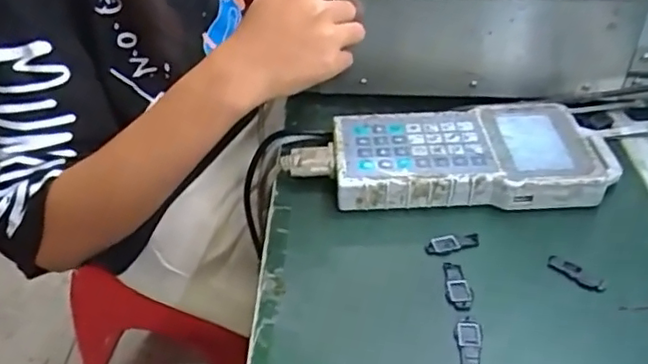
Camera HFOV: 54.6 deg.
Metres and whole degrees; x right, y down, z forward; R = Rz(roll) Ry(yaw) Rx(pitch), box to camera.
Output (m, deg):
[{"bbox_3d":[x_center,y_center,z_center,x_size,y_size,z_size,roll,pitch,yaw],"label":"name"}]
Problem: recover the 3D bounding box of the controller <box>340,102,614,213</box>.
[{"bbox_3d":[0.120,-0.021,0.516,0.219,0.031,0.103,-1,39,0],"label":"controller"}]

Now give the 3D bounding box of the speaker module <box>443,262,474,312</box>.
[{"bbox_3d":[0.092,0.070,0.427,0.018,0.004,0.043,2,39,4],"label":"speaker module"}]

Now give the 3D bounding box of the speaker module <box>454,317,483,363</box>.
[{"bbox_3d":[0.090,0.100,0.391,0.017,0.004,0.038,7,40,10],"label":"speaker module"}]

